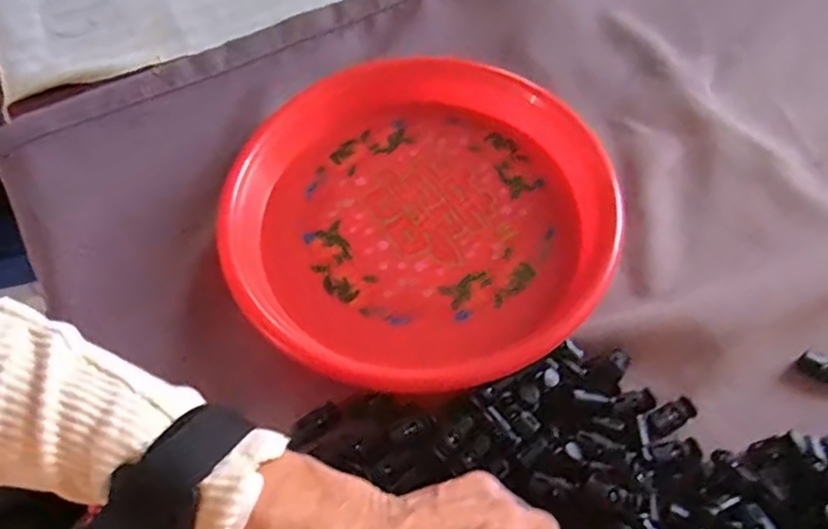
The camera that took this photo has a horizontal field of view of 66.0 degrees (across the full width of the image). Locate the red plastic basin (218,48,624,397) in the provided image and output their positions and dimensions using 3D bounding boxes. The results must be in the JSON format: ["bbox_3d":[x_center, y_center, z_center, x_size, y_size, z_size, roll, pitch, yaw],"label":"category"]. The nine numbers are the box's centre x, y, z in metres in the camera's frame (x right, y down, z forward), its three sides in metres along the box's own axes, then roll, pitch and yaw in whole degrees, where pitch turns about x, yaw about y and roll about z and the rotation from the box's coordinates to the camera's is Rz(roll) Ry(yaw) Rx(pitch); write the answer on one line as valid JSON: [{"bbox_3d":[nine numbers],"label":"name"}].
[{"bbox_3d":[0.004,-0.037,0.420,0.242,0.037,0.243,-2,60,3],"label":"red plastic basin"}]

